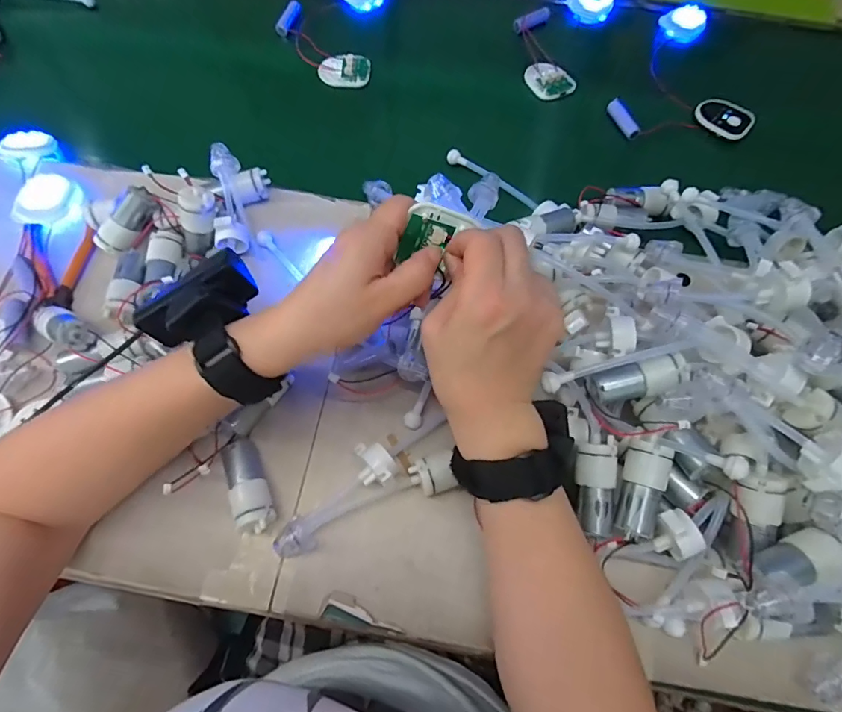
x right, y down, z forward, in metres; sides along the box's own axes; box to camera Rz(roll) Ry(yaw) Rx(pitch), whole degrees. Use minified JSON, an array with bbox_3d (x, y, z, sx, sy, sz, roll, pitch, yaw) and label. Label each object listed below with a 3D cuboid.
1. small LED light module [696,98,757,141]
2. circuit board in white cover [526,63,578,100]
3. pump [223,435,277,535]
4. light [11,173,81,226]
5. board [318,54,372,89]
[{"bbox_3d":[0.335,-0.263,0.514,0.059,0.015,0.045,35,69,13],"label":"small LED light module"},{"bbox_3d":[0.146,-0.319,0.539,0.043,0.010,0.055,-32,71,-15],"label":"circuit board in white cover"},{"bbox_3d":[-0.123,0.090,0.328,0.025,0.023,0.068,-21,68,-11],"label":"pump"},{"bbox_3d":[-0.342,-0.143,0.424,0.051,0.011,0.049,1,66,-2],"label":"light"},{"bbox_3d":[-0.087,-0.326,0.534,0.058,0.014,0.041,-2,66,-3],"label":"board"}]

